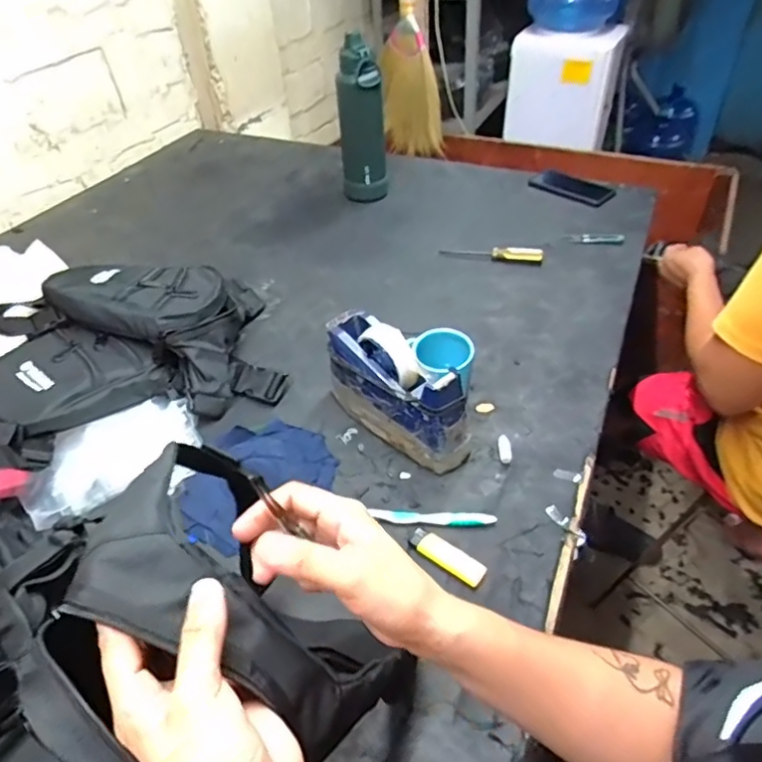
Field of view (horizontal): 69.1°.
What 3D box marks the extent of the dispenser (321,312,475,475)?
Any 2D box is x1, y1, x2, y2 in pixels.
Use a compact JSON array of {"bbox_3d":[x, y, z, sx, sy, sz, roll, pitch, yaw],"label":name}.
[{"bbox_3d":[0.016,0.007,0.663,0.067,0.117,0.207,-35,51,-29],"label":"dispenser"}]

